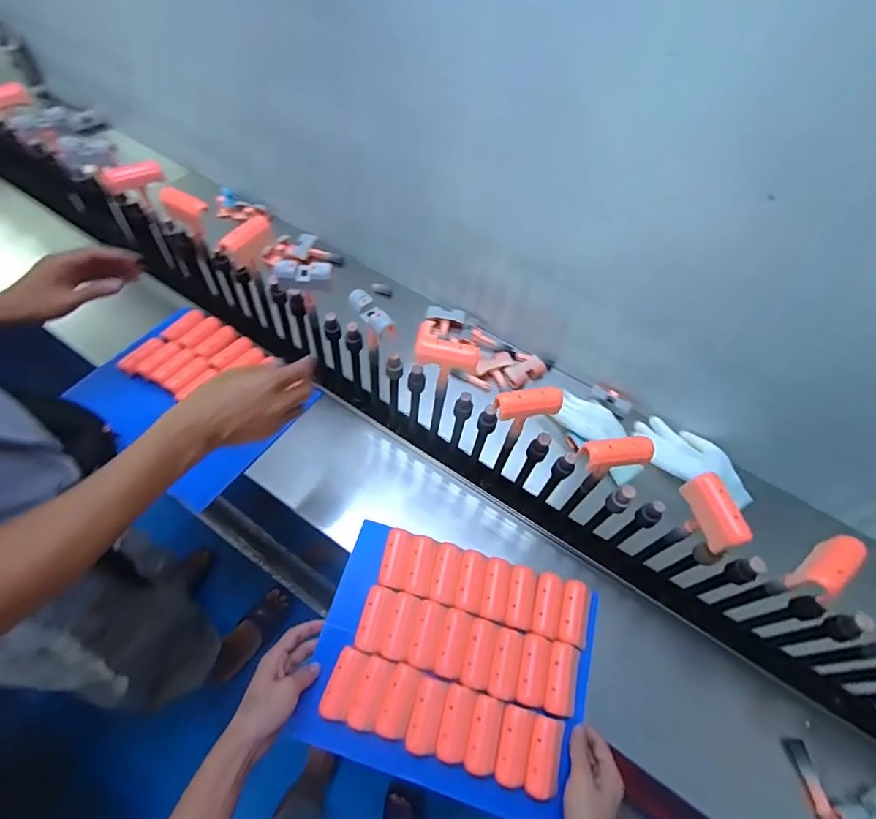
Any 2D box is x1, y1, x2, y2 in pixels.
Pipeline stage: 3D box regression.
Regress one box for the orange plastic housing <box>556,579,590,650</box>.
[{"bbox_3d":[0.177,0.263,0.600,0.039,0.016,0.077,17,57,6],"label":"orange plastic housing"}]

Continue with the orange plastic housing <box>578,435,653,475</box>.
[{"bbox_3d":[0.197,0.049,0.512,0.083,0.023,0.031,-4,58,-7],"label":"orange plastic housing"}]

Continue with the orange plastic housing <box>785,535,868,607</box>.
[{"bbox_3d":[0.393,0.156,0.465,0.030,0.053,0.072,39,62,19],"label":"orange plastic housing"}]

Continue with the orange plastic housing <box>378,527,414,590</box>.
[{"bbox_3d":[-0.056,0.198,0.621,0.034,0.018,0.076,12,57,3],"label":"orange plastic housing"}]

